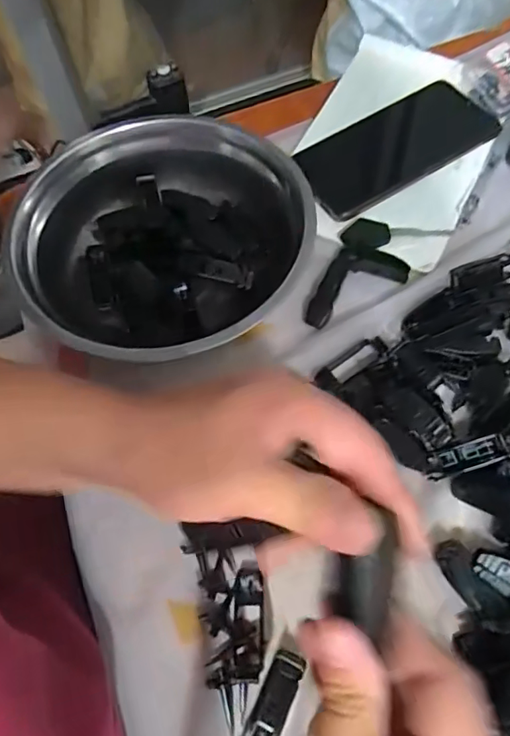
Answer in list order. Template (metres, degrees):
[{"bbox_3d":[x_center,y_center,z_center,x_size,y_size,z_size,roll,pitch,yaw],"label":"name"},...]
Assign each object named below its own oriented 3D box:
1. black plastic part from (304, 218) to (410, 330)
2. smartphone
[{"bbox_3d":[0.080,-0.068,0.382,0.055,0.013,0.101,21,67,13],"label":"black plastic part"},{"bbox_3d":[0.116,-0.183,0.432,0.162,0.010,0.073,-29,66,-10],"label":"smartphone"}]

